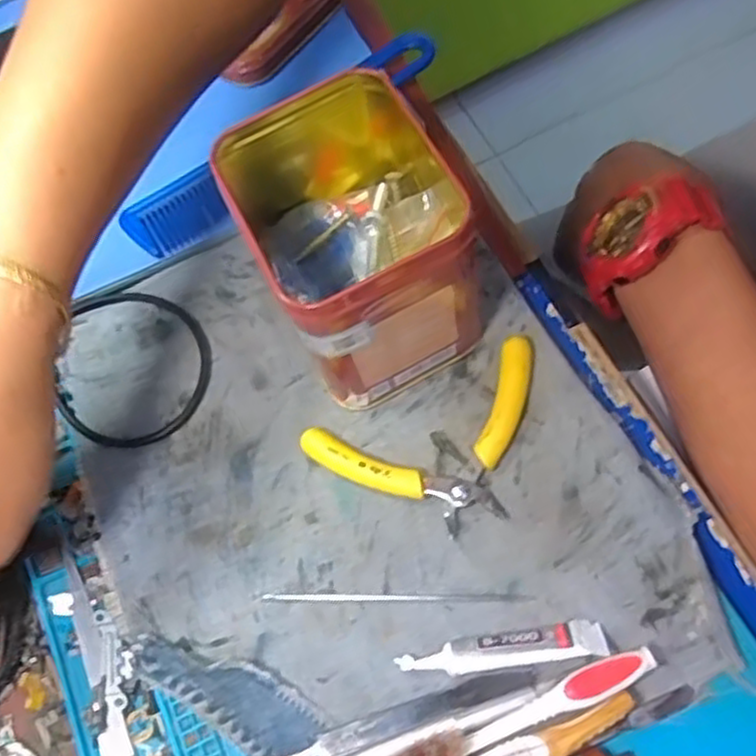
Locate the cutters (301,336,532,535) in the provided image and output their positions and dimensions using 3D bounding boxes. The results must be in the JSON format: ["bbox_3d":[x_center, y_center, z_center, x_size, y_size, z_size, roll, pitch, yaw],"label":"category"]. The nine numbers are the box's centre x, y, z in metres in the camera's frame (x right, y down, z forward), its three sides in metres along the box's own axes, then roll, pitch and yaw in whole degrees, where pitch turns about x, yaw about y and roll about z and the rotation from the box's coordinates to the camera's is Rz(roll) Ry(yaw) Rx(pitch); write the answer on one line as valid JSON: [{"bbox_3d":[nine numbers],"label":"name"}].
[{"bbox_3d":[0.028,0.030,0.318,0.105,0.018,0.064,-24,64,-1],"label":"cutters"}]

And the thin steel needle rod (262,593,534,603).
[{"bbox_3d":[0.007,0.088,0.301,0.105,0.007,0.004,-3,65,9],"label":"thin steel needle rod"}]

